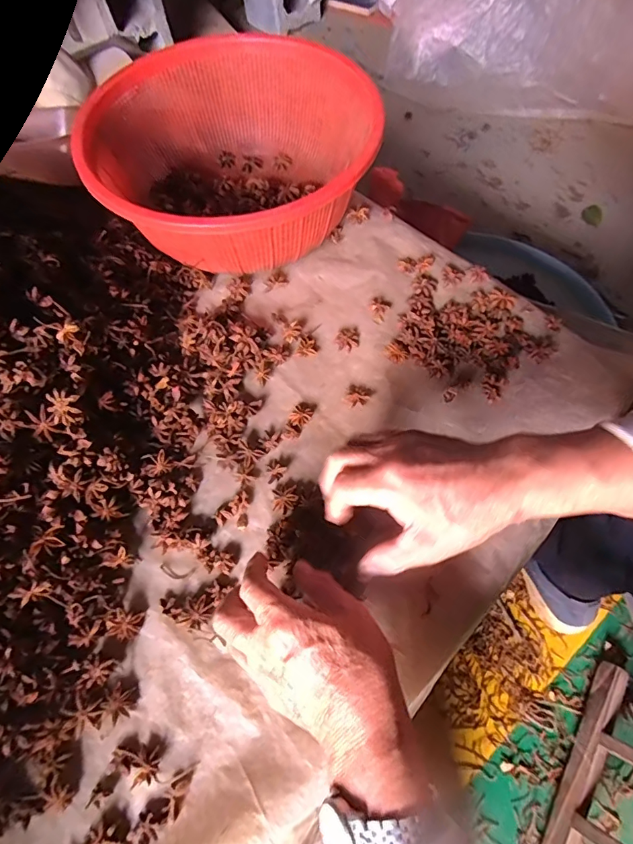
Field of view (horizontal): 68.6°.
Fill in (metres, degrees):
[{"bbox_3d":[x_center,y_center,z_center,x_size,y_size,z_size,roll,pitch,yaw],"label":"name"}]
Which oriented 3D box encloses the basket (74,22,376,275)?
[{"bbox_3d":[-0.095,-0.312,0.567,0.325,0.124,0.325,-2,63,3],"label":"basket"}]

